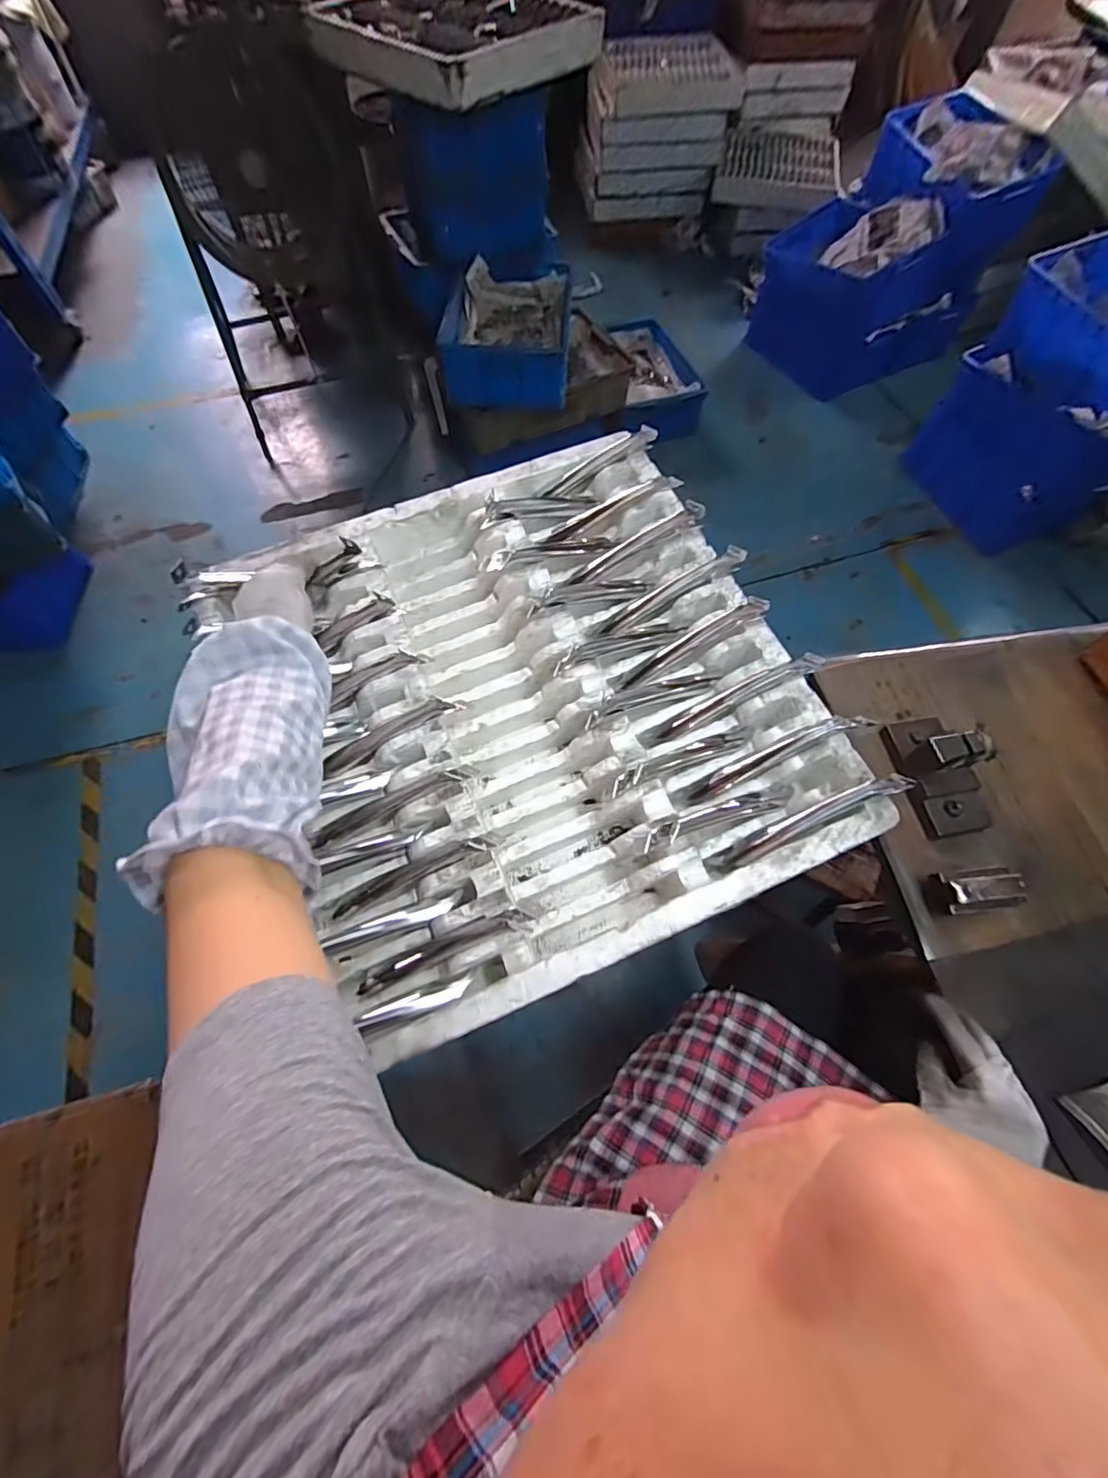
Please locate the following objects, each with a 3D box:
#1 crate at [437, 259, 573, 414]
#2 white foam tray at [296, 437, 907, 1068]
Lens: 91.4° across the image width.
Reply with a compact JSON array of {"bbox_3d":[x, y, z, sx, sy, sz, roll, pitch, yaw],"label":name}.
[{"bbox_3d":[-0.127,-1.175,1.597,0.362,0.160,0.396,7,65,2],"label":"crate"},{"bbox_3d":[-0.032,-0.045,0.556,0.515,0.088,0.531,-23,70,-6],"label":"white foam tray"}]

